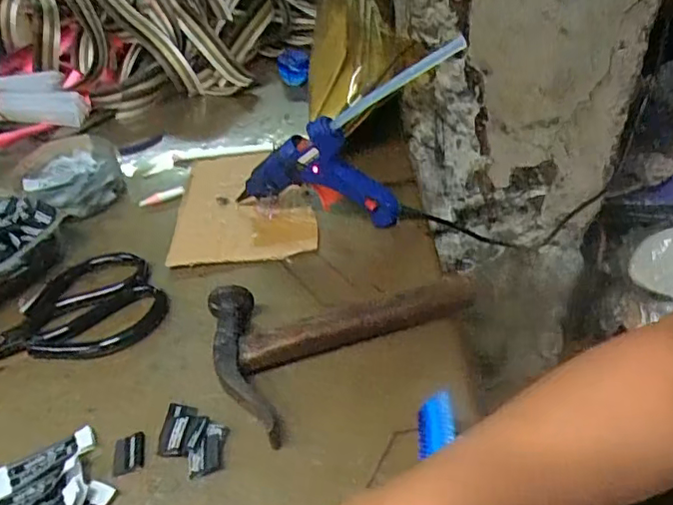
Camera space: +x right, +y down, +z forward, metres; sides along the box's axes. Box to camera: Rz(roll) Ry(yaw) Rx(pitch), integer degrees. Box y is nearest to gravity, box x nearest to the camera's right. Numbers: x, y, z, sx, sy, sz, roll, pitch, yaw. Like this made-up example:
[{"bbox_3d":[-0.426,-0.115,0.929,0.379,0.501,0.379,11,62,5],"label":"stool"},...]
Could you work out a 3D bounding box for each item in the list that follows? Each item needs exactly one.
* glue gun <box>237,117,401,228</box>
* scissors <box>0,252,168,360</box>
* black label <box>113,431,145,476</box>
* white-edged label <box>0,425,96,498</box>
[{"bbox_3d":[-0.016,-0.067,0.471,0.135,0.091,0.024,7,42,15],"label":"glue gun"},{"bbox_3d":[-0.222,0.046,0.423,0.175,0.019,0.092,-14,41,-8],"label":"scissors"},{"bbox_3d":[-0.126,0.122,0.338,0.018,0.004,0.024,-14,41,-8],"label":"black label"},{"bbox_3d":[-0.180,0.127,0.338,0.064,0.004,0.020,-23,43,-19],"label":"white-edged label"}]

